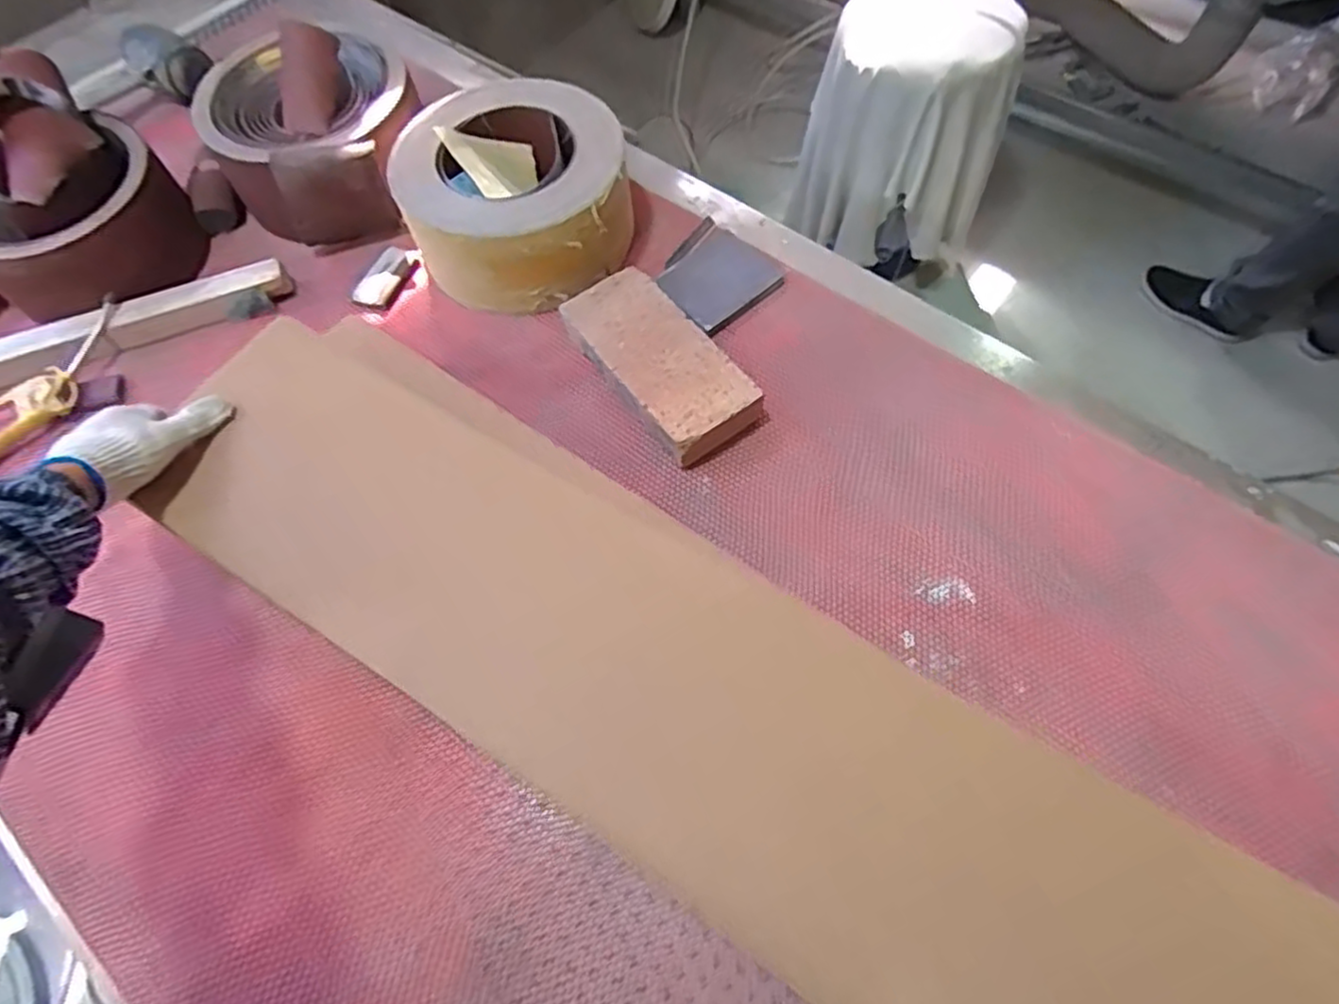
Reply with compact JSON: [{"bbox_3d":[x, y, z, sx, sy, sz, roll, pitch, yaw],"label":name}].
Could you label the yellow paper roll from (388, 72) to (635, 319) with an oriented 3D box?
[{"bbox_3d":[-0.174,-0.344,0.790,0.236,0.120,0.240,-1,63,1],"label":"yellow paper roll"}]

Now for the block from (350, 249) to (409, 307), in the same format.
[{"bbox_3d":[-0.337,-0.263,0.823,0.039,0.015,0.078,20,65,11],"label":"block"}]

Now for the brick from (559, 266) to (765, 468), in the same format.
[{"bbox_3d":[-0.015,-0.144,0.733,0.106,0.051,0.226,-33,67,-14],"label":"brick"}]

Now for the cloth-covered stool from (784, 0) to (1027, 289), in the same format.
[{"bbox_3d":[0.482,-0.770,1.544,0.328,0.560,0.373,-26,66,-8],"label":"cloth-covered stool"}]

